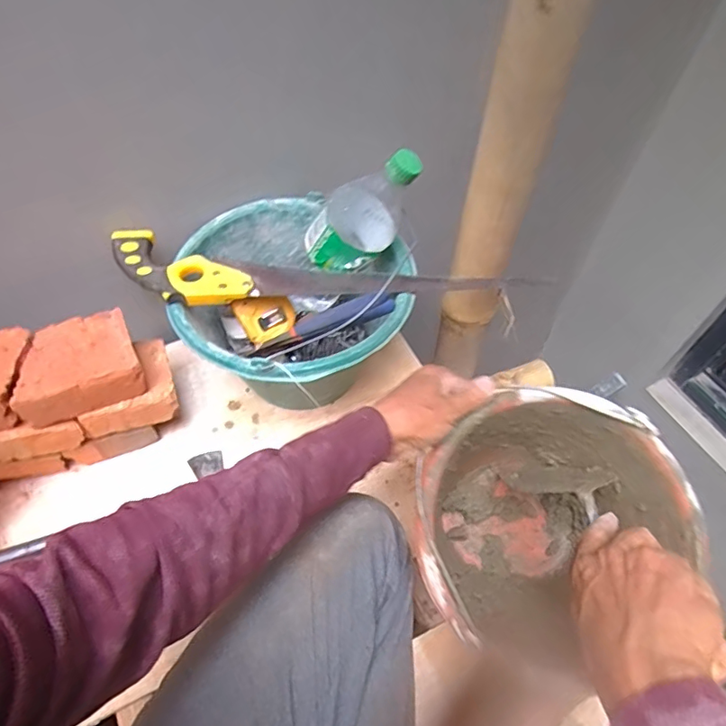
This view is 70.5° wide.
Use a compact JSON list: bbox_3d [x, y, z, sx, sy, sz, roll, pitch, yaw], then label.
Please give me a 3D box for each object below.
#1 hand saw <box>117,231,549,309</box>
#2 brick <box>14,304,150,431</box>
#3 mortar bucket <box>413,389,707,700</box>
[{"bbox_3d":[-0.044,-0.110,0.597,0.476,0.028,0.089,-1,55,-3],"label":"hand saw"},{"bbox_3d":[-0.324,0.003,0.584,0.126,0.061,0.096,-24,59,-18],"label":"brick"},{"bbox_3d":[0.157,0.168,0.495,0.237,0.186,0.197,-33,63,-23],"label":"mortar bucket"}]

